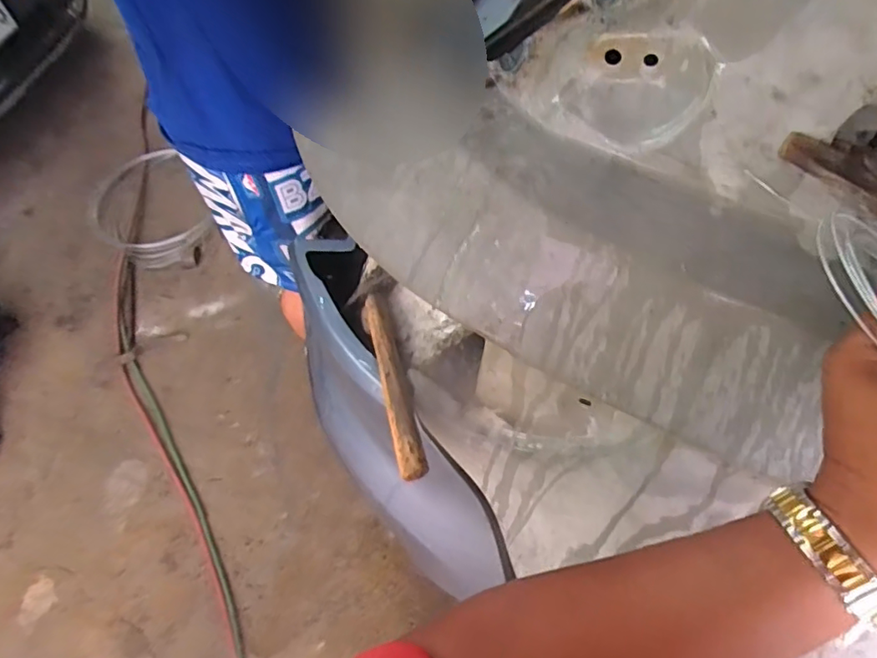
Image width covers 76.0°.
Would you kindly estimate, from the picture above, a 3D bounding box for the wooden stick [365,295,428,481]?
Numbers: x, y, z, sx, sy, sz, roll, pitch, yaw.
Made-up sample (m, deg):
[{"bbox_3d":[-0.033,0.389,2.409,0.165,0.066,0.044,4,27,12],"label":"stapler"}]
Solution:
[{"bbox_3d":[-0.046,0.048,0.556,0.025,0.031,0.211,-14,61,-5],"label":"wooden stick"}]

